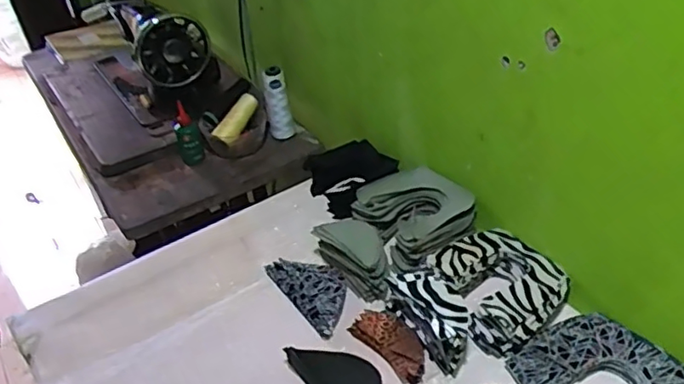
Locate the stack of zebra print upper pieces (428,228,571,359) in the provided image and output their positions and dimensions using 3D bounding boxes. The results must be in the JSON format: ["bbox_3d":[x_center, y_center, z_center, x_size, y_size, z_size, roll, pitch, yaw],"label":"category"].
[{"bbox_3d":[0.200,0.119,0.782,0.138,0.055,0.168,-23,42,-22],"label":"stack of zebra print upper pieces"}]

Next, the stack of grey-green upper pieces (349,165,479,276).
[{"bbox_3d":[0.106,0.034,0.886,0.134,0.059,0.162,-26,43,-24],"label":"stack of grey-green upper pieces"}]

